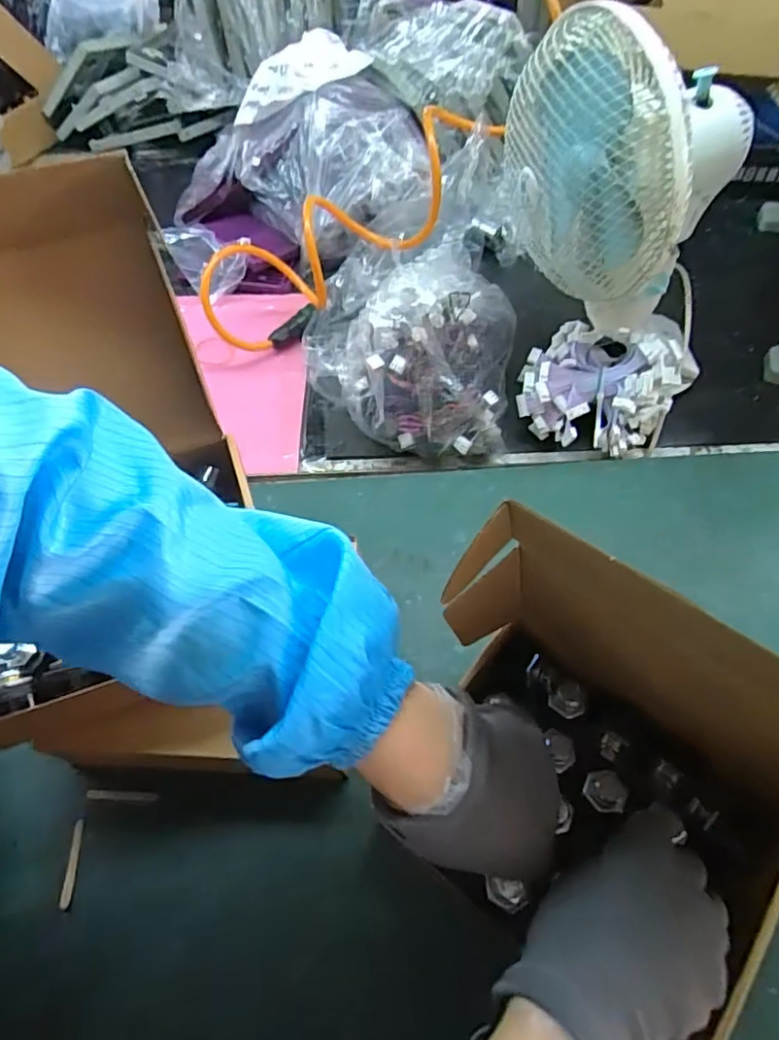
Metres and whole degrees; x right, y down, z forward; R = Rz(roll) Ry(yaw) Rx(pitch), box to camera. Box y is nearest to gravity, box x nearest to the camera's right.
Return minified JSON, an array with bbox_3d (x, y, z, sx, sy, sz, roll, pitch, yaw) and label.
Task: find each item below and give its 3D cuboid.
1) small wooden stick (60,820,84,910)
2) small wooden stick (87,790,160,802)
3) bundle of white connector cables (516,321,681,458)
[{"bbox_3d":[-0.219,0.237,0.410,0.008,0.004,0.052,-8,58,-1],"label":"small wooden stick"},{"bbox_3d":[-0.194,0.199,0.429,0.053,0.004,0.006,1,58,4],"label":"small wooden stick"},{"bbox_3d":[0.198,-0.126,0.576,0.126,0.077,0.119,-2,58,3],"label":"bundle of white connector cables"}]

